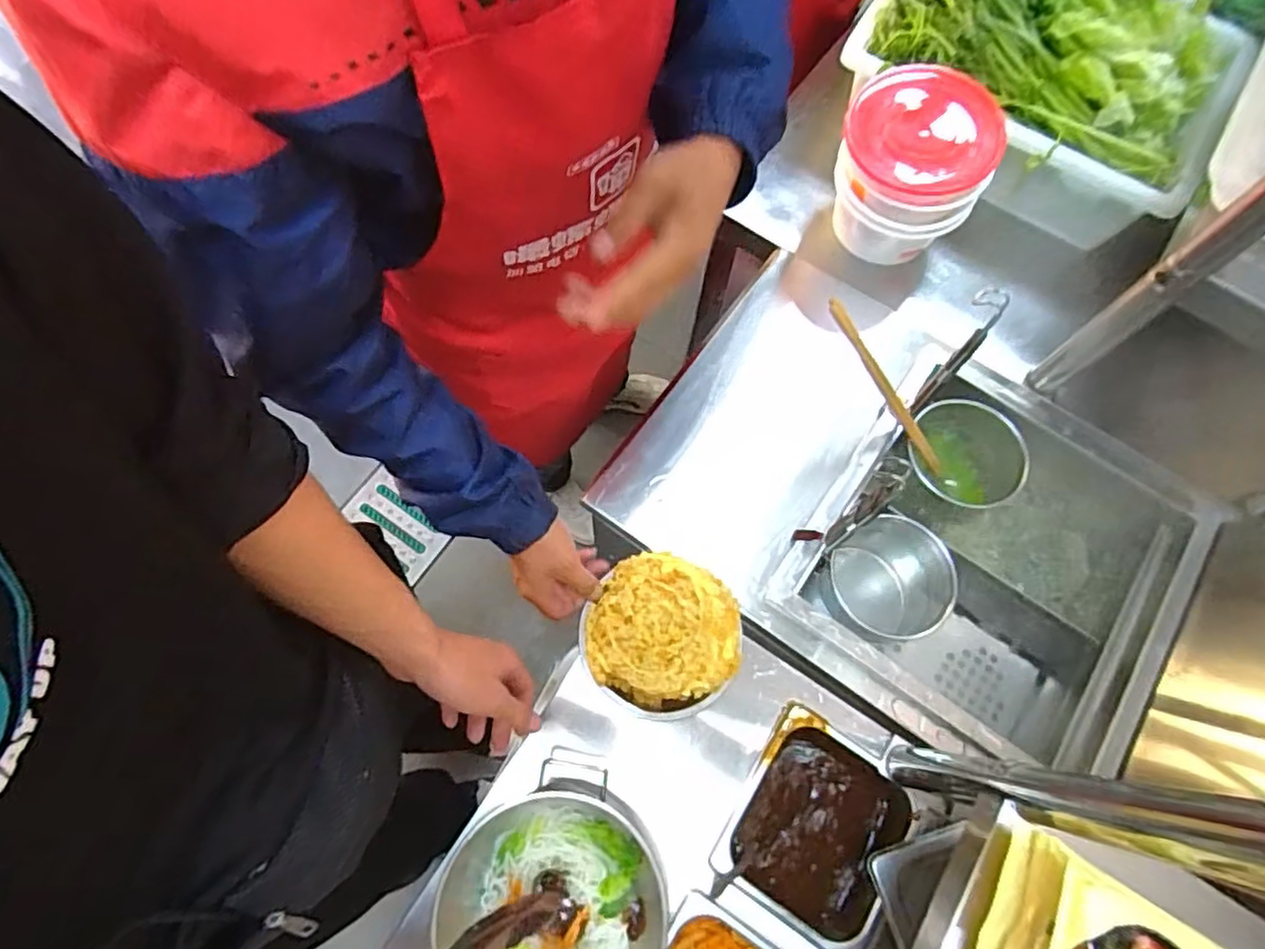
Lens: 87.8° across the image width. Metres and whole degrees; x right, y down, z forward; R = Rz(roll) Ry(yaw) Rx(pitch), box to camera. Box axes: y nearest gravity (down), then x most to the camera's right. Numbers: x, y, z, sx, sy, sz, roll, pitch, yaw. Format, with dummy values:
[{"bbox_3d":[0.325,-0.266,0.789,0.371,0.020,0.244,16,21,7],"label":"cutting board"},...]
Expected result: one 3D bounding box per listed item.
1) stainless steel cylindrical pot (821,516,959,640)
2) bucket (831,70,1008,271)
[{"bbox_3d":[0.290,0.135,0.775,0.135,0.131,0.123,1,70,-2],"label":"stainless steel cylindrical pot"},{"bbox_3d":[0.325,-0.362,0.793,0.161,0.183,0.148,1,70,-2],"label":"bucket"}]

